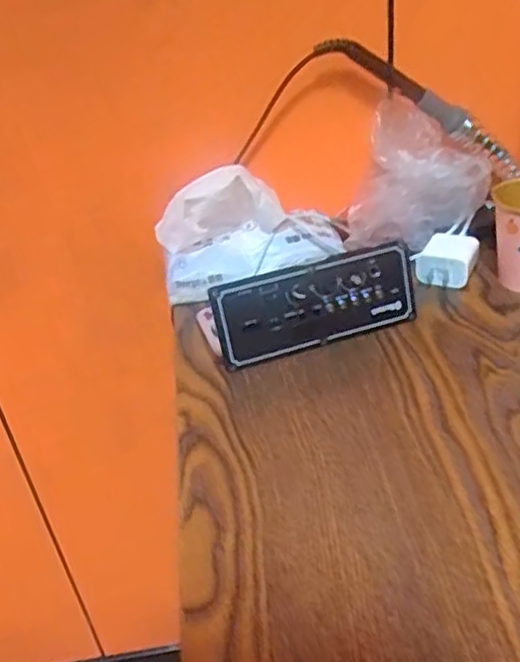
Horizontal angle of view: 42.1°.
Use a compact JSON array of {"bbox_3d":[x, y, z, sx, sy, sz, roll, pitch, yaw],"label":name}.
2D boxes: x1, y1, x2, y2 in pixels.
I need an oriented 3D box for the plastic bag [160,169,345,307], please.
[{"bbox_3d":[-0.010,-0.087,0.566,0.151,0.097,0.056,-18,36,-14],"label":"plastic bag"}]

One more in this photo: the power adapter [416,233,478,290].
[{"bbox_3d":[0.157,-0.058,0.565,0.044,0.028,0.049,7,38,21],"label":"power adapter"}]

